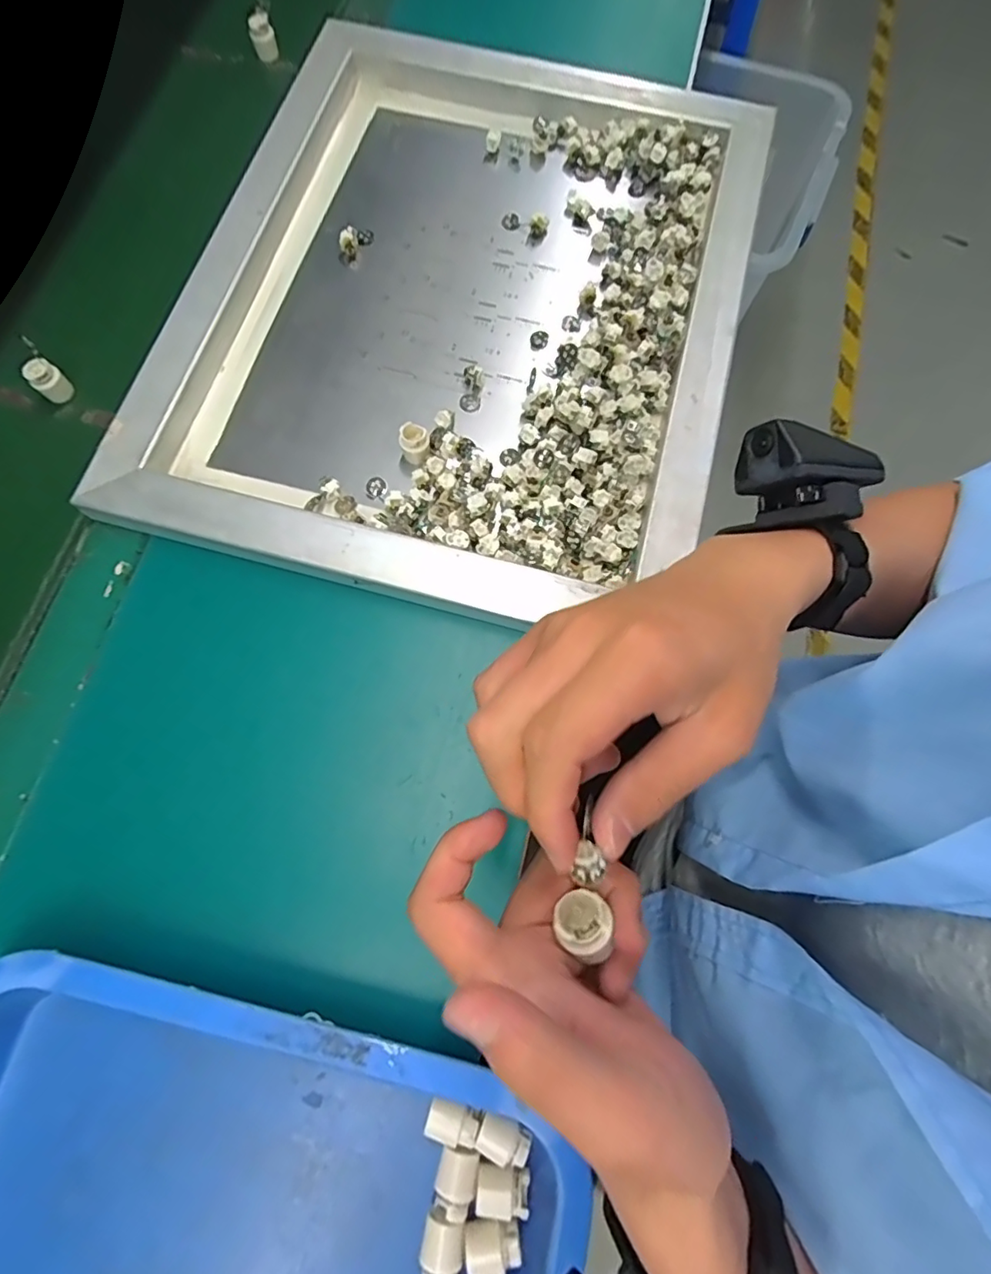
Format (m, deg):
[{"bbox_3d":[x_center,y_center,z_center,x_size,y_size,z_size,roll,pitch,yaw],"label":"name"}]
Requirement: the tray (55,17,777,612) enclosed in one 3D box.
[{"bbox_3d":[-0.021,-0.272,0.437,0.398,0.034,0.504,13,74,5],"label":"tray"}]

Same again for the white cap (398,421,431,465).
[{"bbox_3d":[-0.058,-0.140,0.401,0.020,0.028,0.018,-12,74,-3],"label":"white cap"}]

